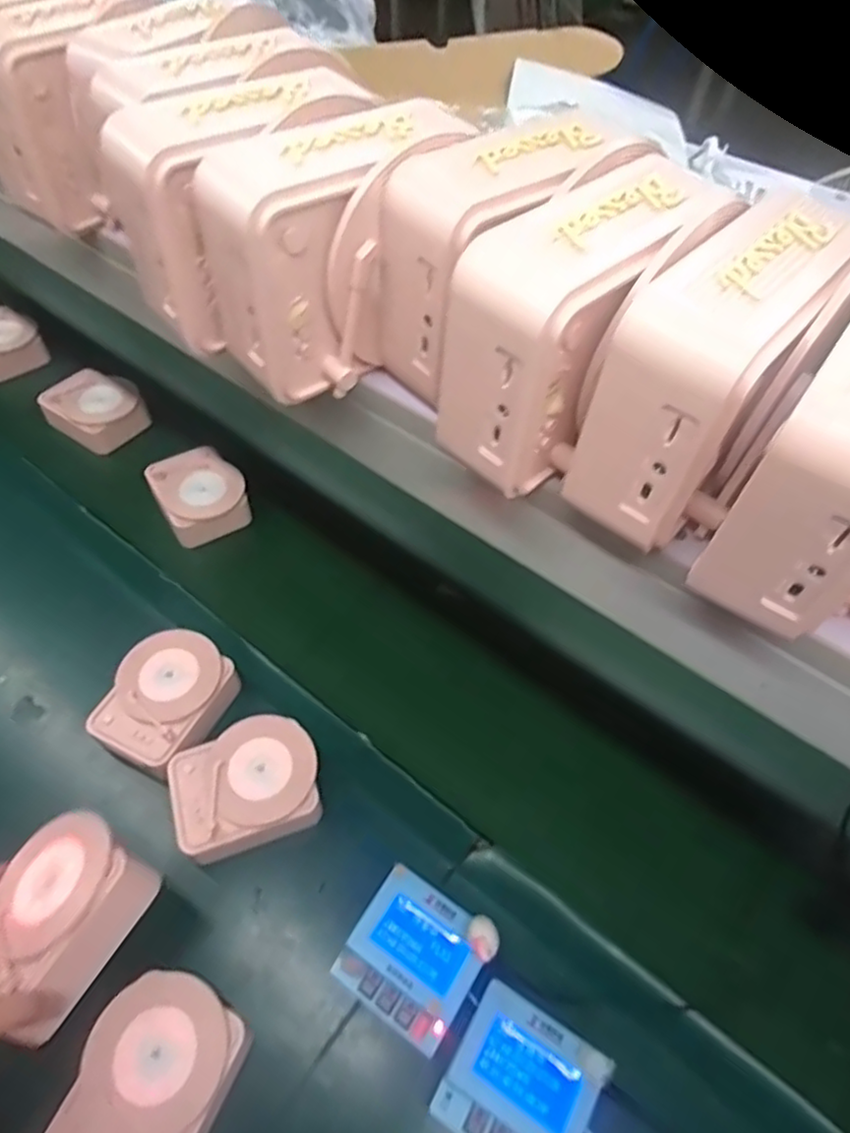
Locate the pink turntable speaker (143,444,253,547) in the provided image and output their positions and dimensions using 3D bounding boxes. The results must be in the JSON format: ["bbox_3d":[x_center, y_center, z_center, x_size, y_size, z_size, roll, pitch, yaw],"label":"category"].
[{"bbox_3d":[-0.294,-0.097,0.860,0.103,0.050,0.122,-25,57,-20],"label":"pink turntable speaker"}]

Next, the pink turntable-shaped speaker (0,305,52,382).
[{"bbox_3d":[-0.675,-0.359,1.037,0.110,0.059,0.118,-36,61,-26],"label":"pink turntable-shaped speaker"}]

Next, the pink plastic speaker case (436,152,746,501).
[{"bbox_3d":[0.057,-0.094,0.263,0.054,0.092,0.109,37,60,24],"label":"pink plastic speaker case"}]

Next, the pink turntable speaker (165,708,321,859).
[{"bbox_3d":[-0.168,0.212,0.624,0.129,0.063,0.107,-20,56,-17],"label":"pink turntable speaker"}]

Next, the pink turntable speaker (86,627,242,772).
[{"bbox_3d":[-0.265,0.139,0.676,0.109,0.062,0.136,17,54,11],"label":"pink turntable speaker"}]

